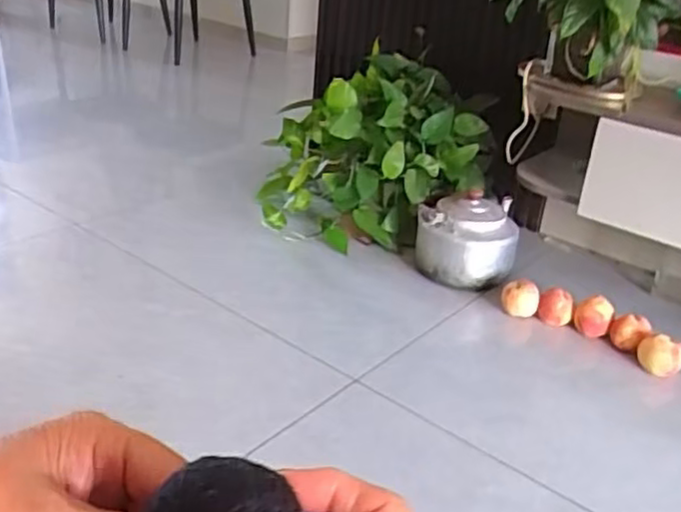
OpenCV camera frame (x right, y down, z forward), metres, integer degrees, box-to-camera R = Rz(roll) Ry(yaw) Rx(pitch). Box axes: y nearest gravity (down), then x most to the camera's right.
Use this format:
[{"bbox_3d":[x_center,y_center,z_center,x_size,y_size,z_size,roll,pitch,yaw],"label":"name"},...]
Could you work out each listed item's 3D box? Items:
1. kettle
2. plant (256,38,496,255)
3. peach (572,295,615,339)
[{"bbox_3d":[0.260,-0.037,1.489,0.199,0.181,0.224,9,27,9],"label":"kettle"},{"bbox_3d":[0.066,-0.238,1.668,0.525,0.374,0.403,9,27,10],"label":"plant"},{"bbox_3d":[0.470,0.118,1.332,0.067,0.069,0.067,15,29,20],"label":"peach"}]

